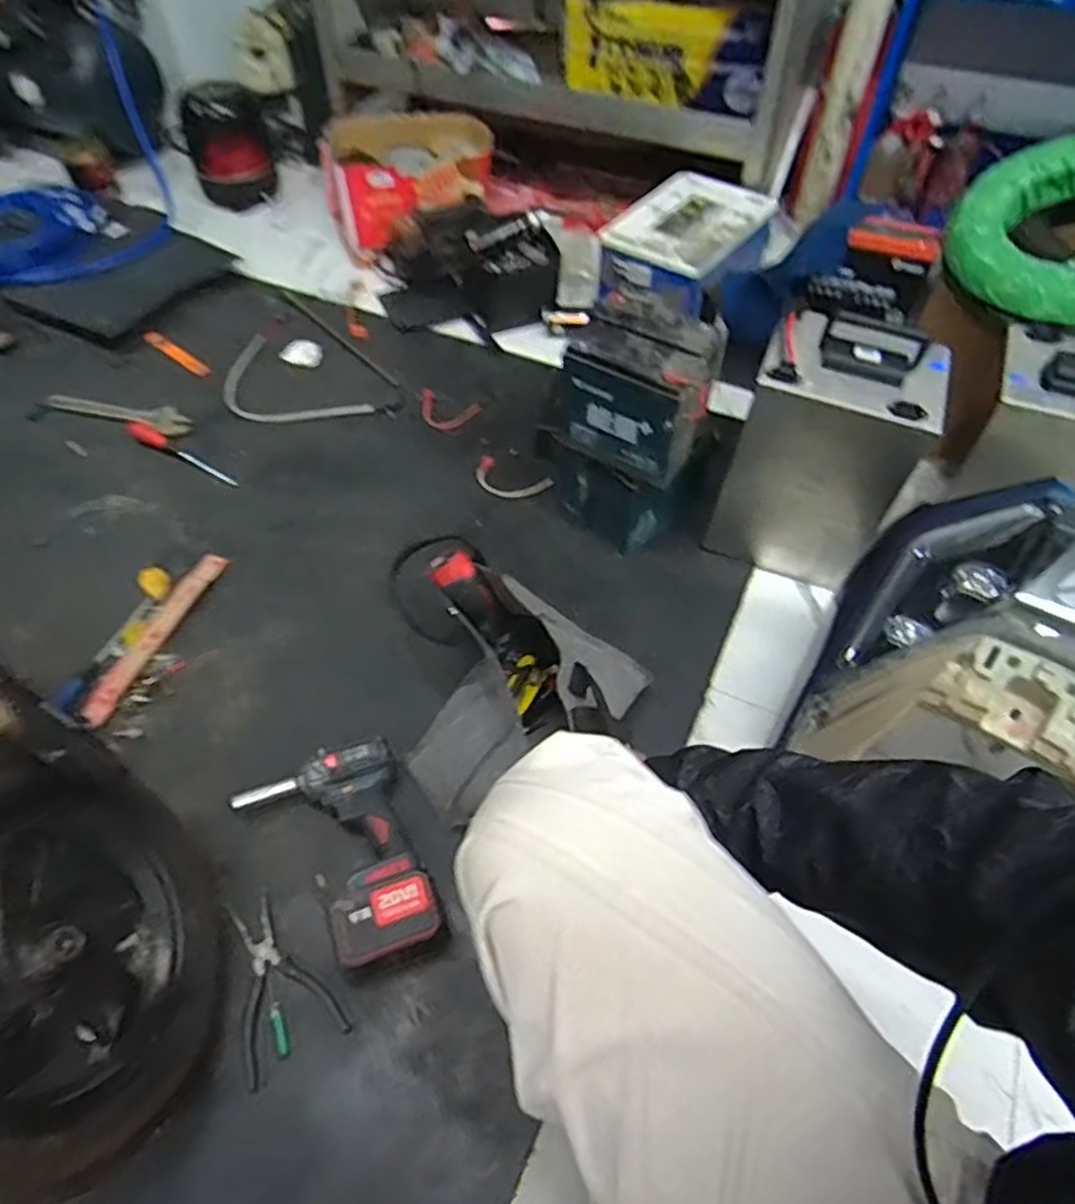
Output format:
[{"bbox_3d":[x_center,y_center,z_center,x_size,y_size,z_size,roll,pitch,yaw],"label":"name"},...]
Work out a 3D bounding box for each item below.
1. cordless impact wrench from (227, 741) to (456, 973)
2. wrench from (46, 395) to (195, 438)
[{"bbox_3d":[-0.235,0.302,0.869,0.194,0.080,0.264,-18,55,-14],"label":"cordless impact wrench"},{"bbox_3d":[-0.777,-0.358,1.384,0.293,0.015,0.062,15,55,7],"label":"wrench"}]

